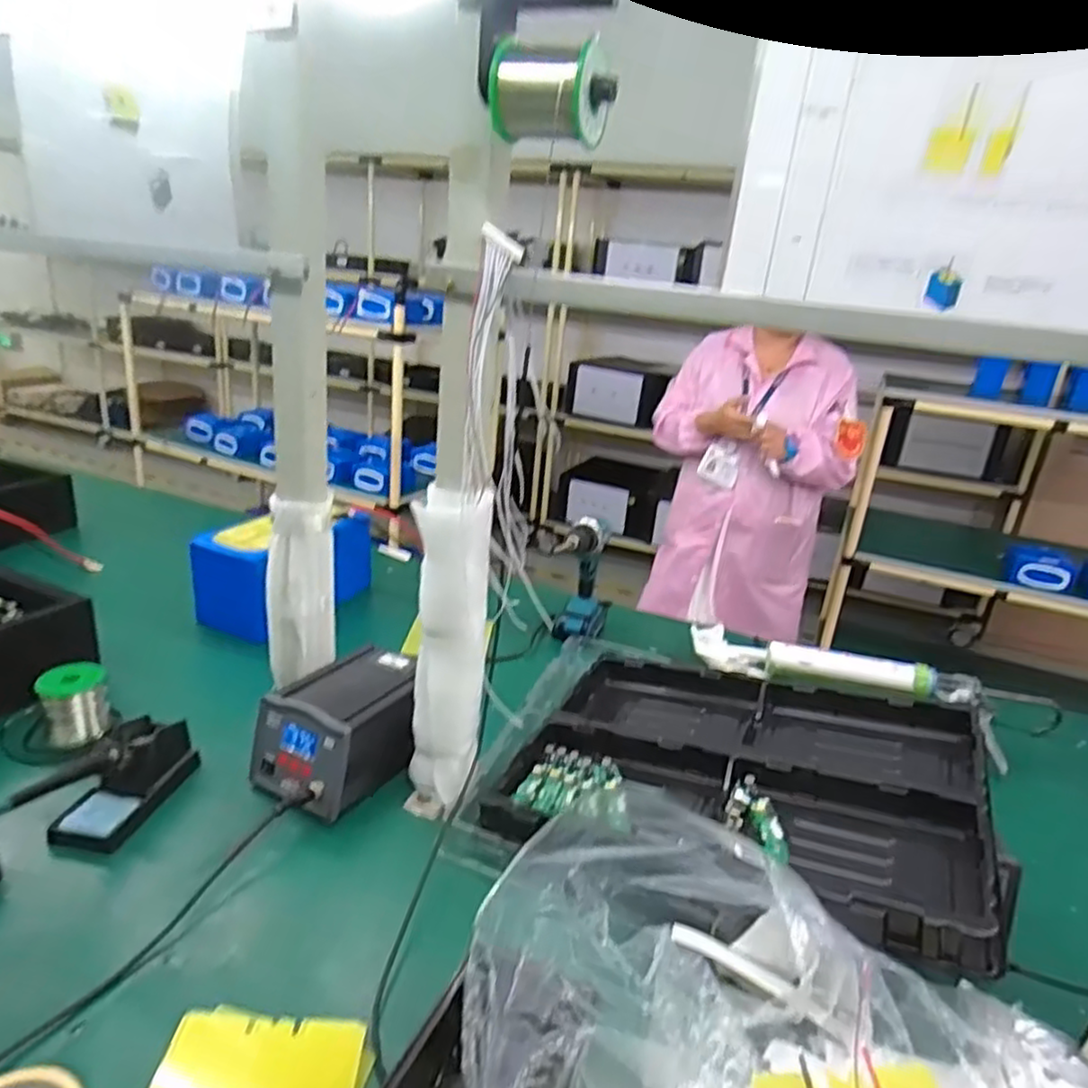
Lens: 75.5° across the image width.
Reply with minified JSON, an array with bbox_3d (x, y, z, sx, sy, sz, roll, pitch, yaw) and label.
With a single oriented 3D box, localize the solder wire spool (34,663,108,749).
[{"bbox_3d":[-0.584,0.194,0.875,0.070,0.080,0.081,-9,25,-33],"label":"solder wire spool"}]

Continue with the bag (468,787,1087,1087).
[{"bbox_3d":[0.192,0.343,0.491,0.477,0.172,0.290,4,21,-3],"label":"bag"}]

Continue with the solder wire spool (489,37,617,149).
[{"bbox_3d":[0.006,-0.341,0.533,0.080,0.059,0.059,17,24,27],"label":"solder wire spool"}]

